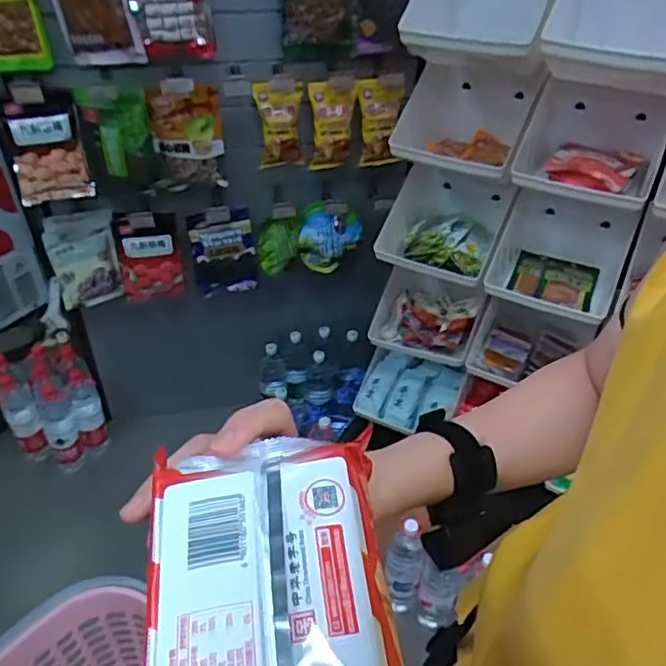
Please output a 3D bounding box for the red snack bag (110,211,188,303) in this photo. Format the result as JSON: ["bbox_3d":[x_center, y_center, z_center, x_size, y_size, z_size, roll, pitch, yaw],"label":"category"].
[{"bbox_3d":[-0.460,-0.188,1.545,0.153,0.271,0.059,-14,41,-19],"label":"red snack bag"}]

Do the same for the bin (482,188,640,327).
[{"bbox_3d":[0.439,-0.140,1.203,0.227,0.175,0.275,20,42,22],"label":"bin"}]

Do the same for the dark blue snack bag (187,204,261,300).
[{"bbox_3d":[-0.289,-0.211,1.611,0.165,0.251,0.021,-6,39,-9],"label":"dark blue snack bag"}]

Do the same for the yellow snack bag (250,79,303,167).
[{"bbox_3d":[-0.128,-0.511,1.490,0.142,0.197,0.032,-21,26,-38],"label":"yellow snack bag"}]

